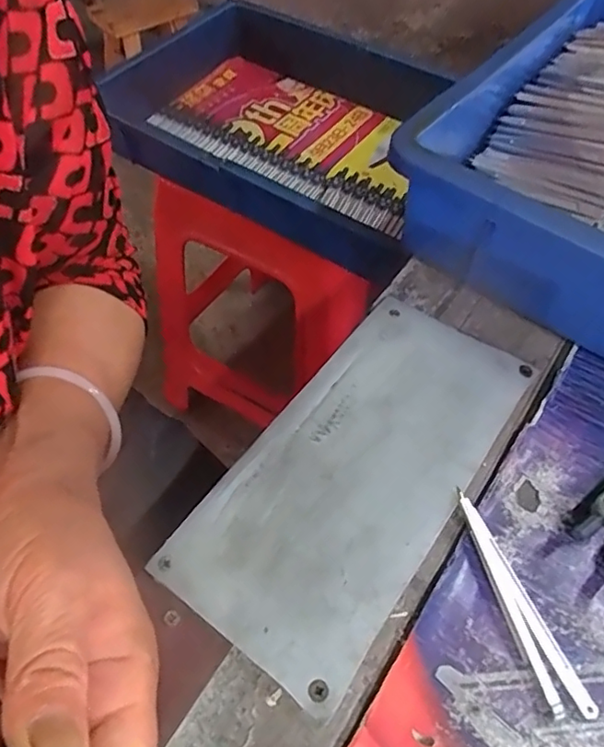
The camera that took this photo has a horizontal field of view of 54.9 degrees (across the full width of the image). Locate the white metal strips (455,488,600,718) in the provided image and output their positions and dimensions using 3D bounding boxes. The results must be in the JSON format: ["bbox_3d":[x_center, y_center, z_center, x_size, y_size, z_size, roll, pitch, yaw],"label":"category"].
[{"bbox_3d":[0.092,0.096,0.249,0.016,0.009,0.095,-15,58,-11],"label":"white metal strips"}]

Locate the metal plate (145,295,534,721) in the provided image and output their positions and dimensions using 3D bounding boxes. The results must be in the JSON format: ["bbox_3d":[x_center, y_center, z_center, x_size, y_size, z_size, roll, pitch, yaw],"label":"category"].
[{"bbox_3d":[0.027,0.043,0.280,0.092,0.004,0.194,31,60,18],"label":"metal plate"}]

